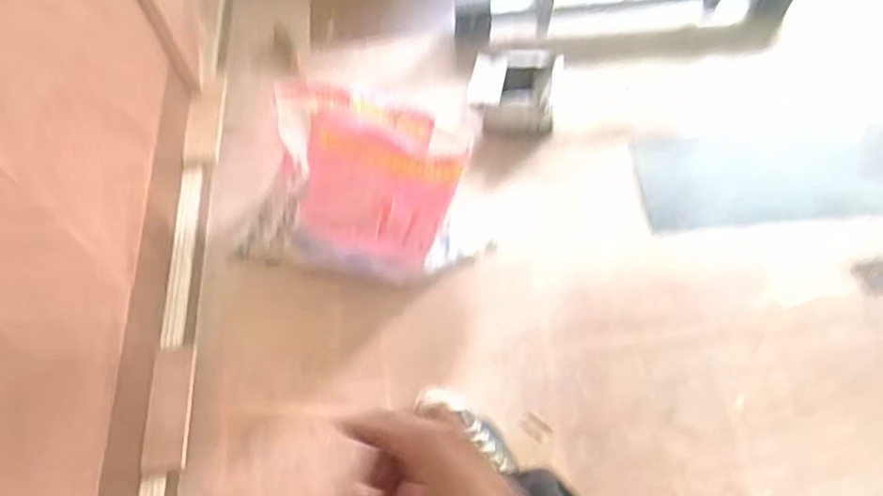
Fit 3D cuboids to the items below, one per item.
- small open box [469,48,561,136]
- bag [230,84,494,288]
[{"bbox_3d":[0.134,-0.278,1.222,0.166,0.103,0.110,3,61,4],"label":"small open box"},{"bbox_3d":[-0.120,-0.119,1.072,0.394,0.222,0.279,12,62,9],"label":"bag"}]

